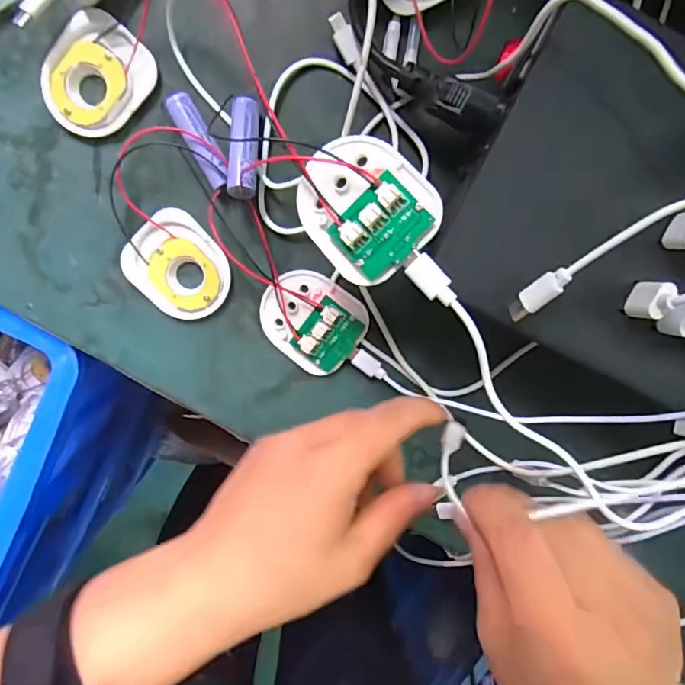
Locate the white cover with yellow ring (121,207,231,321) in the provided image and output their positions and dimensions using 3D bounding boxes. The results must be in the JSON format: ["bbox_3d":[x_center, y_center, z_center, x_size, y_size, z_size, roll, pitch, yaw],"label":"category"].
[{"bbox_3d":[-0.090,-0.042,0.280,0.057,0.008,0.049,42,96,-8],"label":"white cover with yellow ring"}]

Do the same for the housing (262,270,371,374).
[{"bbox_3d":[-0.017,-0.012,0.280,0.057,0.017,0.049,38,96,-8],"label":"housing"}]

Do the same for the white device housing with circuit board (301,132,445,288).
[{"bbox_3d":[0.008,-0.055,0.203,0.048,0.011,0.058,-43,81,13],"label":"white device housing with circuit board"}]

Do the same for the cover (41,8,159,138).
[{"bbox_3d":[-0.127,-0.136,0.261,0.047,0.009,0.057,39,96,-8],"label":"cover"}]

